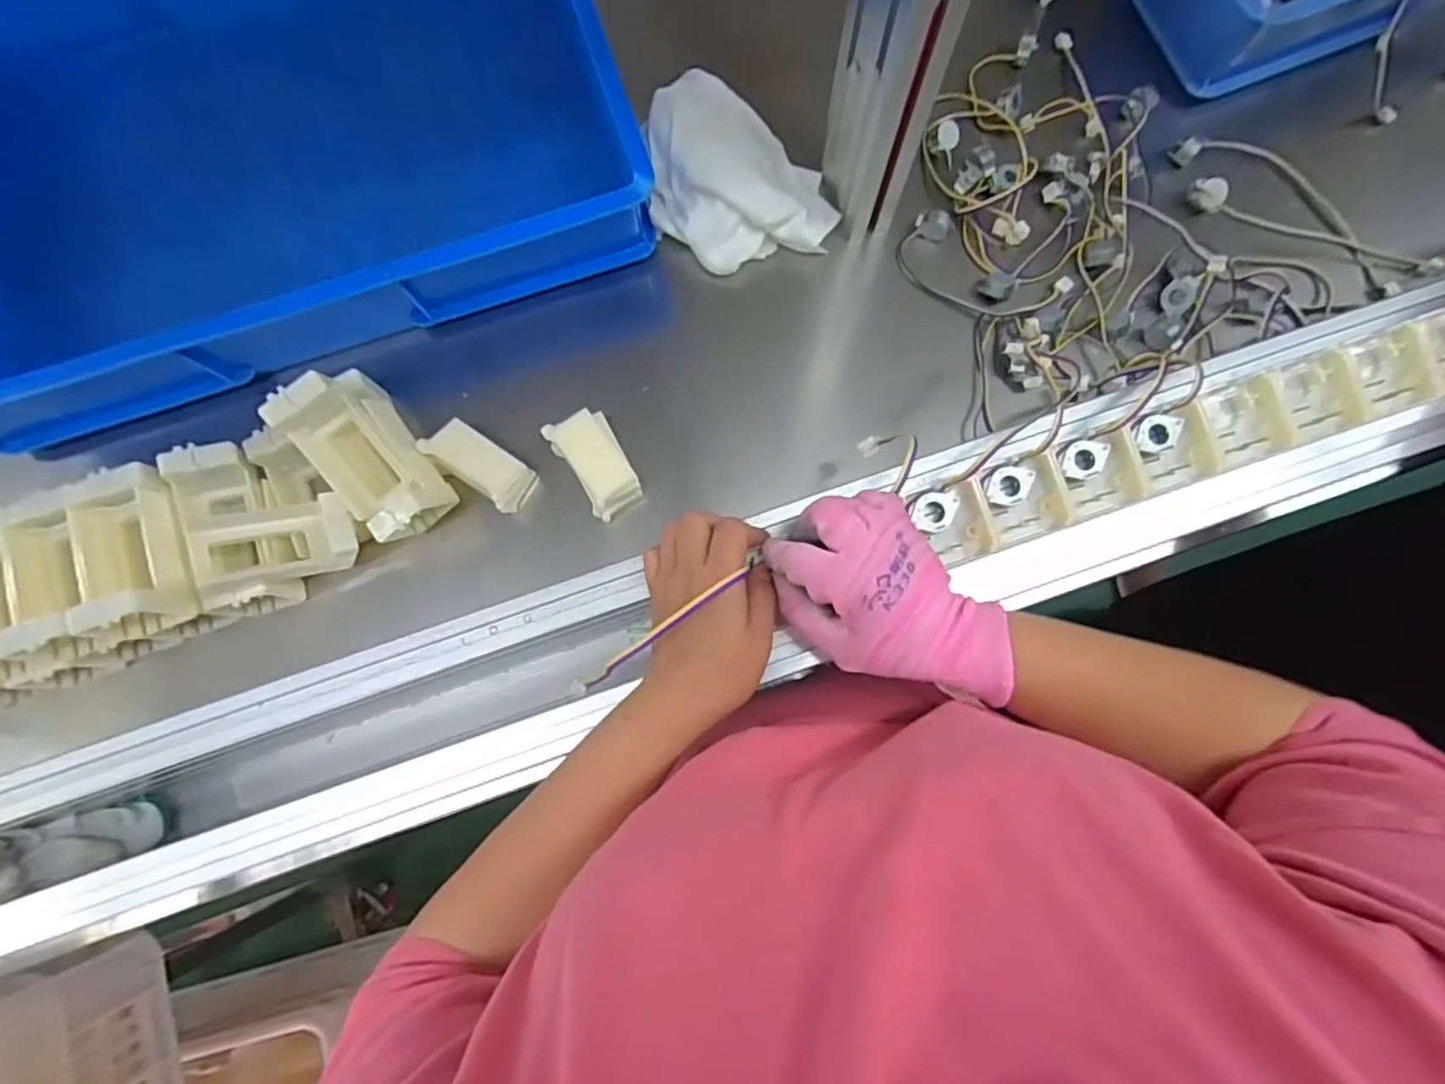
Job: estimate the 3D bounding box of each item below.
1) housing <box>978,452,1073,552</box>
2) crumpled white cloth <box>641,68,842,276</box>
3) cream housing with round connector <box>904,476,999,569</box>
[{"bbox_3d":[0.188,-0.025,0.421,0.049,0.018,0.049,-17,80,-4],"label":"housing"},{"bbox_3d":[0.010,-0.329,0.578,0.155,0.054,0.171,-15,79,-3],"label":"crumpled white cloth"},{"bbox_3d":[0.143,-0.010,0.419,0.042,0.019,0.048,-19,80,-4],"label":"cream housing with round connector"}]

